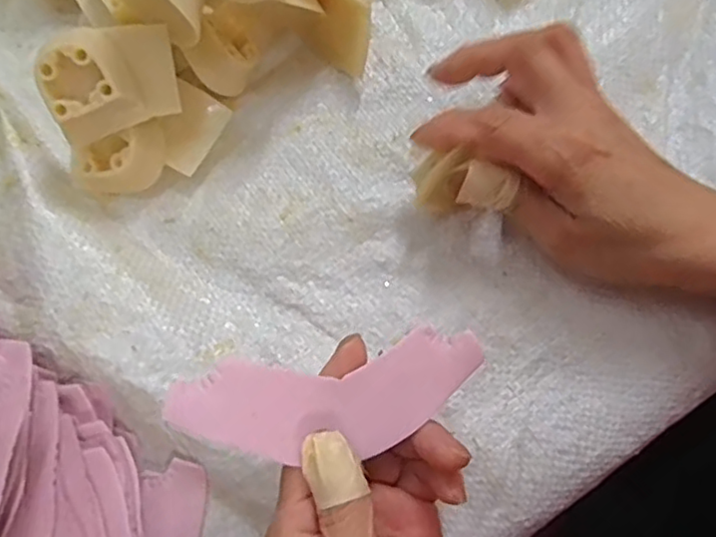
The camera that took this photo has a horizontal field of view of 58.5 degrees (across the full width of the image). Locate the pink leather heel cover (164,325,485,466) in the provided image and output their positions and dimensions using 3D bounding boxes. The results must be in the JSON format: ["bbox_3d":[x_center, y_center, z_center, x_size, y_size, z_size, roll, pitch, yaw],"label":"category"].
[{"bbox_3d":[-0.007,0.048,0.232,0.114,0.004,0.039,-7,82,-20],"label":"pink leather heel cover"}]

